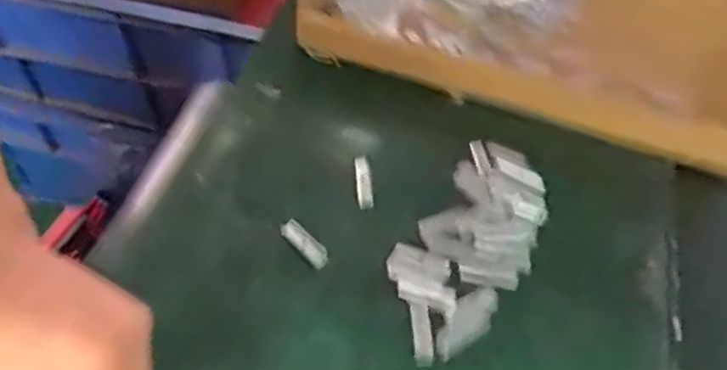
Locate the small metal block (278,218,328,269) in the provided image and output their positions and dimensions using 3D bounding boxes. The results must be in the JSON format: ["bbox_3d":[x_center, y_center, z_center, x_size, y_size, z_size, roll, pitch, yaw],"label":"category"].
[{"bbox_3d":[-0.032,0.031,0.349,0.012,0.004,0.033,-35,62,-28],"label":"small metal block"}]

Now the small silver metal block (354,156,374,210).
[{"bbox_3d":[0.000,-0.002,0.373,0.009,0.008,0.032,-6,67,-6],"label":"small silver metal block"}]

